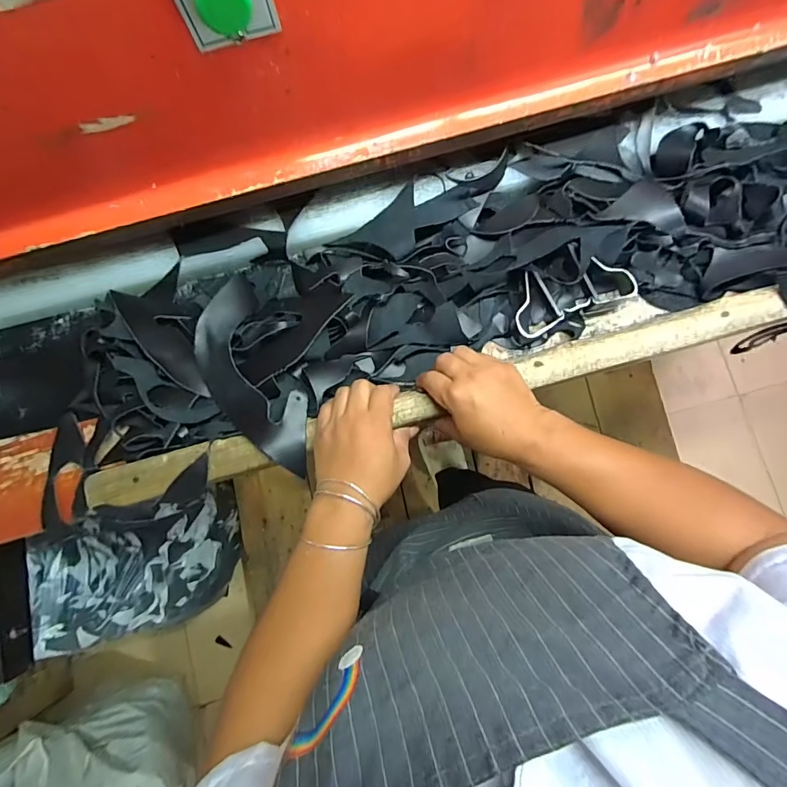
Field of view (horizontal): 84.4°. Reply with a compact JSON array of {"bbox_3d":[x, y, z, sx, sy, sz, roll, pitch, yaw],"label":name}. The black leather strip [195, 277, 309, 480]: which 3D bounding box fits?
[{"bbox_3d":[-0.152,-0.018,0.458,0.084,0.050,0.227,-25,63,-11],"label":"black leather strip"}]

